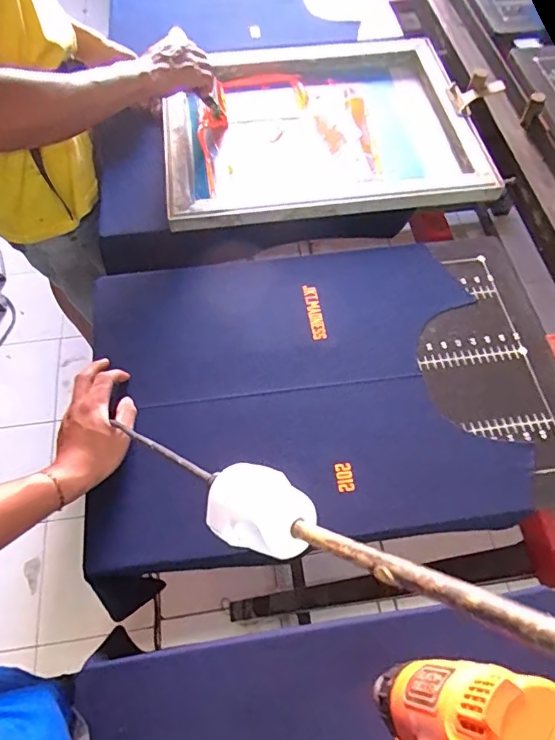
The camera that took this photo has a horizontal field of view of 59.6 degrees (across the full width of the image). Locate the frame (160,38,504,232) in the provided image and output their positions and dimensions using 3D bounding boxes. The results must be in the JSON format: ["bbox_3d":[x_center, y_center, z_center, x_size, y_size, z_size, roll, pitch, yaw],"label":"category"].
[{"bbox_3d":[0.068,-0.438,0.835,0.504,0.027,0.451,-5,62,-4],"label":"frame"}]

